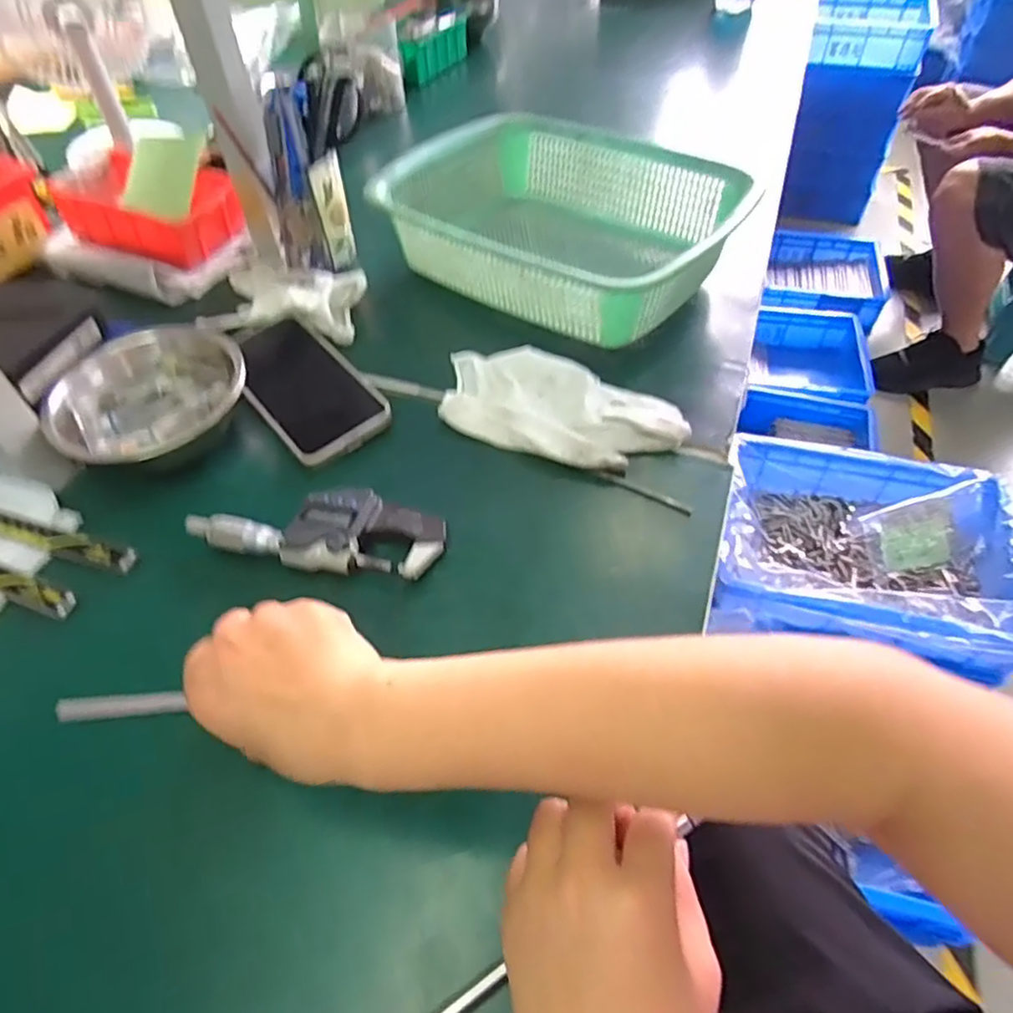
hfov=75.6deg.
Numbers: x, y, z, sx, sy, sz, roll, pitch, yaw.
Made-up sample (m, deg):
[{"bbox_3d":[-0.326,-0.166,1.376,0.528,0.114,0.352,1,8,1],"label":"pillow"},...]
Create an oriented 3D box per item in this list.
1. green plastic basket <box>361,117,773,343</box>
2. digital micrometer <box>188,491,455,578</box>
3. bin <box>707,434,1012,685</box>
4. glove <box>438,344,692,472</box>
[{"bbox_3d":[0.044,-0.242,0.561,0.282,0.070,0.211,31,58,26],"label":"green plastic basket"},{"bbox_3d":[-0.118,0.014,0.408,0.159,0.021,0.054,4,51,7],"label":"digital micrometer"},{"bbox_3d":[0.513,0.064,0.950,0.409,0.127,0.324,10,52,12],"label":"bin"},{"bbox_3d":[0.036,-0.071,0.466,0.176,0.021,0.084,17,53,17],"label":"glove"}]

